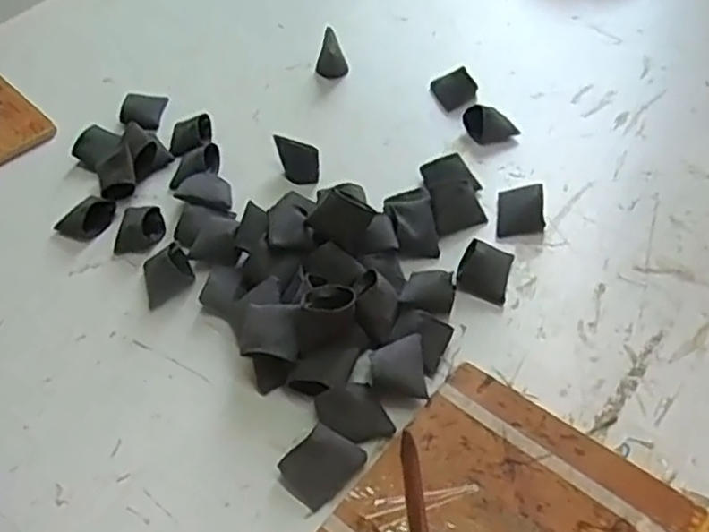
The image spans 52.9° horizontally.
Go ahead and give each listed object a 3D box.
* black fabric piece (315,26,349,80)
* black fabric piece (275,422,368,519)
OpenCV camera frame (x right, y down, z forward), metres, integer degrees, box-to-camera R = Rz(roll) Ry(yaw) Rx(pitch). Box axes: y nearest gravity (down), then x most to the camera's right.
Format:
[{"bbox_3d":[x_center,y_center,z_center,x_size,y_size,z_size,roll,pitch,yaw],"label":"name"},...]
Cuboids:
[{"bbox_3d":[-0.023,-0.203,0.684,0.029,0.038,0.033,-9,49,-2],"label":"black fabric piece"},{"bbox_3d":[-0.019,0.118,0.425,0.032,0.022,0.045,35,61,30],"label":"black fabric piece"}]

